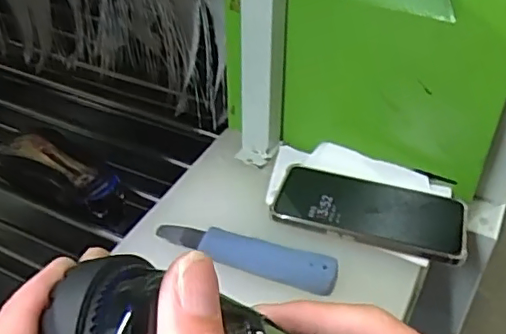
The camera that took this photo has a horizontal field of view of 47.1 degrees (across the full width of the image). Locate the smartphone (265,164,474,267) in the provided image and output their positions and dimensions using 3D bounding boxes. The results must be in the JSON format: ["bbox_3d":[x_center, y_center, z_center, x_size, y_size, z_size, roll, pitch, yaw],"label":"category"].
[{"bbox_3d":[0.106,0.034,0.519,0.165,0.012,0.092,12,42,13],"label":"smartphone"}]

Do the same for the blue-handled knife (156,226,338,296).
[{"bbox_3d":[-0.008,0.067,0.474,0.155,0.019,0.029,15,42,16],"label":"blue-handled knife"}]

